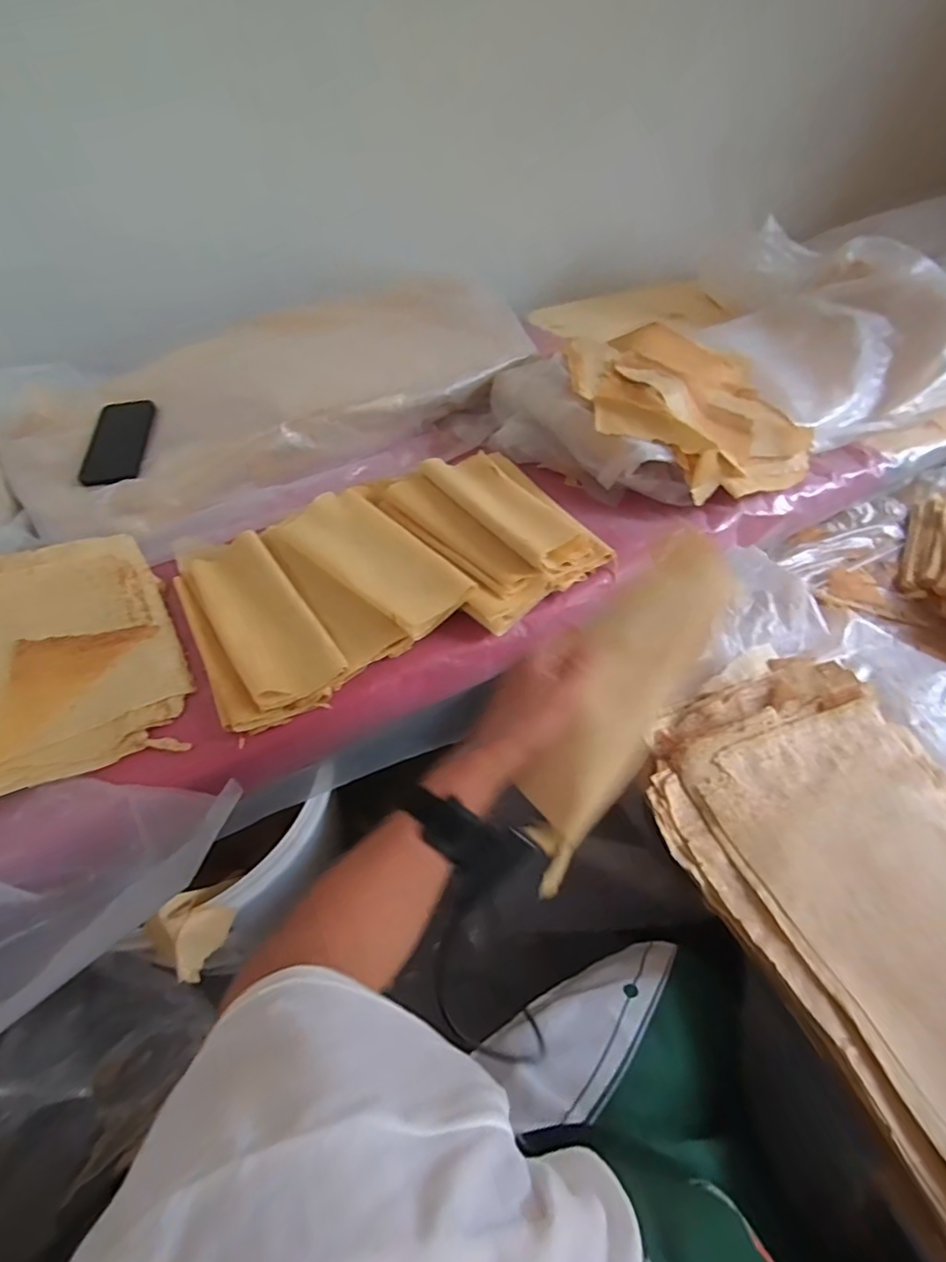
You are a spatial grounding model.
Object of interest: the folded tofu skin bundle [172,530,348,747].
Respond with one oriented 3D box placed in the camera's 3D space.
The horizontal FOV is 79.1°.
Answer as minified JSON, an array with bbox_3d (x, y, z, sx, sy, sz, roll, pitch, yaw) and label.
[{"bbox_3d":[-0.259,-0.007,0.680,0.135,0.040,0.263,-24,55,-20],"label":"folded tofu skin bundle"}]

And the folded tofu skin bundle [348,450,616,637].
[{"bbox_3d":[0.016,-0.151,0.774,0.211,0.059,0.288,-30,57,-24],"label":"folded tofu skin bundle"}]

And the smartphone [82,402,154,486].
[{"bbox_3d":[-0.499,-0.270,0.810,0.076,0.011,0.165,-4,57,-13],"label":"smartphone"}]

